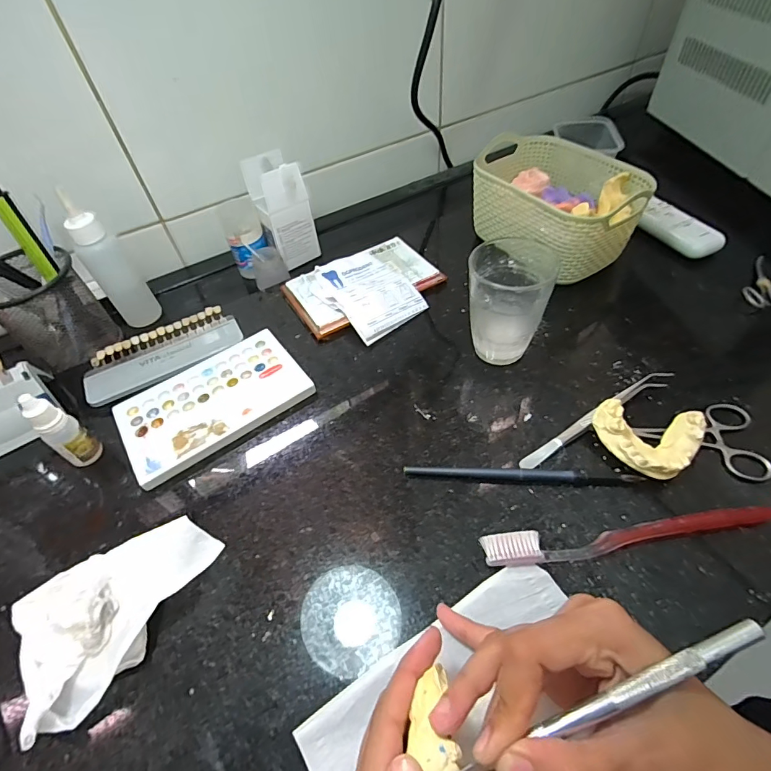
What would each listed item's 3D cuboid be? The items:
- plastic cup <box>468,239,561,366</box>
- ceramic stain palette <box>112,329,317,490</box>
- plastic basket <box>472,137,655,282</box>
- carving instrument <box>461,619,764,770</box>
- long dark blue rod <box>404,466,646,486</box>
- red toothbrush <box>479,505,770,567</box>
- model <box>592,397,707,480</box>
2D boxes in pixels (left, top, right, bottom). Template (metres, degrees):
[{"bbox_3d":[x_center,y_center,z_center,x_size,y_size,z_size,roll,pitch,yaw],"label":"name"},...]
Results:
[{"bbox_3d":[0.103,-0.070,0.371,0.066,0.087,0.072,15,53,16],"label":"plastic cup"},{"bbox_3d":[-0.150,0.011,0.377,0.151,0.010,0.097,-30,55,-19],"label":"ceramic stain palette"},{"bbox_3d":[0.177,-0.195,0.463,0.117,0.077,0.171,-26,54,-16],"label":"plastic basket"},{"bbox_3d":[0.089,0.128,0.173,0.137,0.005,0.008,-25,55,-2],"label":"carving instrument"},{"bbox_3d":[0.097,0.065,0.315,0.163,0.010,0.009,1,51,5],"label":"long dark blue rod"},{"bbox_3d":[0.159,0.098,0.280,0.189,0.012,0.019,-6,51,0],"label":"red toothbrush"},{"bbox_3d":[0.190,0.041,0.312,0.071,0.029,0.049,5,51,9],"label":"model"}]

